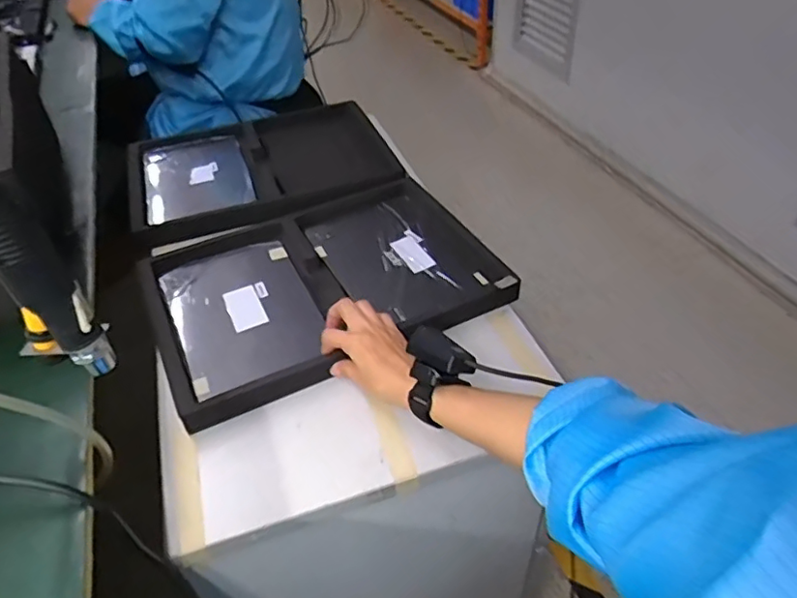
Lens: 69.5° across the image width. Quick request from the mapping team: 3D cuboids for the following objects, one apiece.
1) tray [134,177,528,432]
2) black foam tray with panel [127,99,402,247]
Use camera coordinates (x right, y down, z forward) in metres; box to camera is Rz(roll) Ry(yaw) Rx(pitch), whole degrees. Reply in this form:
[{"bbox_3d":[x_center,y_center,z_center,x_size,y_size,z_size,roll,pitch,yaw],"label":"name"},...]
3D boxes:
[{"bbox_3d":[-0.103,-0.033,0.769,0.423,0.029,0.312,-20,45,-18],"label":"tray"},{"bbox_3d":[-0.240,-0.244,1.006,0.429,0.033,0.357,-15,43,-13],"label":"black foam tray with panel"}]

